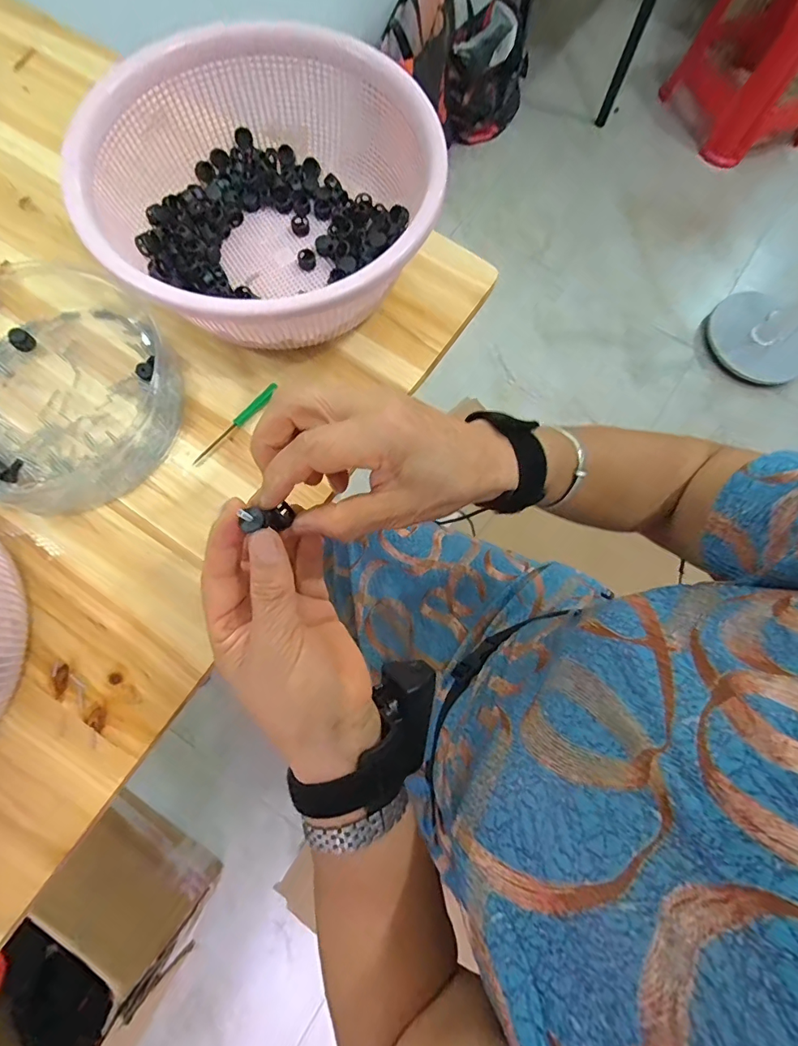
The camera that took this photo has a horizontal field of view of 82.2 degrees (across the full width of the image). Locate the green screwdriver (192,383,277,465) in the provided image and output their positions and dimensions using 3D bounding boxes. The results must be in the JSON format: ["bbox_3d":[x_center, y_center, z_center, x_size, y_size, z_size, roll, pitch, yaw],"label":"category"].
[{"bbox_3d":[-0.141,-0.086,0.394,0.011,0.010,0.095,44,79,9],"label":"green screwdriver"}]

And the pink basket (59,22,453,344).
[{"bbox_3d":[-0.107,-0.256,0.389,0.265,0.103,0.244,0,75,-1],"label":"pink basket"}]

